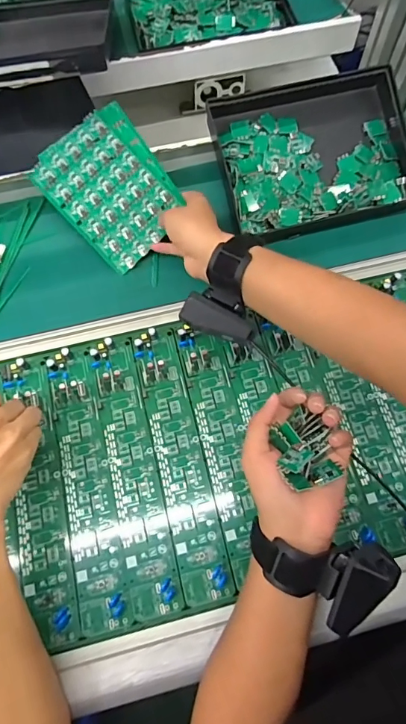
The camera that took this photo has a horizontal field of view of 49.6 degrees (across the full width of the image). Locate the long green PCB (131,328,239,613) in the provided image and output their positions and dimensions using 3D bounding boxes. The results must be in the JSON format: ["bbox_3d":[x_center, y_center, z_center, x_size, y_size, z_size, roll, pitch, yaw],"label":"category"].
[{"bbox_3d":[-0.024,0.095,0.446,0.049,0.012,0.277,-13,73,-5],"label":"long green PCB"}]

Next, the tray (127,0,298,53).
[{"bbox_3d":[0.002,-0.537,0.649,0.231,0.032,0.192,-19,74,-7],"label":"tray"}]

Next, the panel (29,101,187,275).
[{"bbox_3d":[-0.103,-0.204,0.509,0.126,0.005,0.161,-43,90,1],"label":"panel"}]

